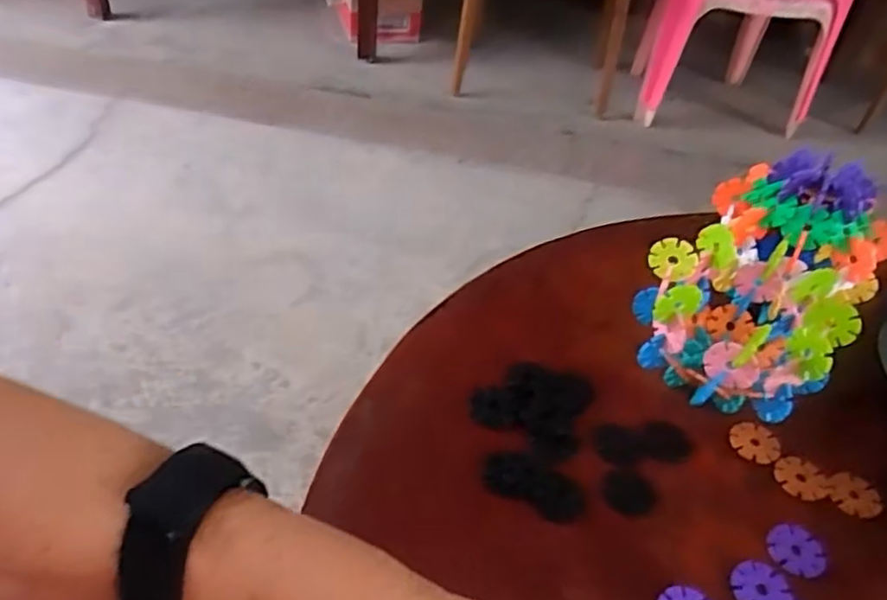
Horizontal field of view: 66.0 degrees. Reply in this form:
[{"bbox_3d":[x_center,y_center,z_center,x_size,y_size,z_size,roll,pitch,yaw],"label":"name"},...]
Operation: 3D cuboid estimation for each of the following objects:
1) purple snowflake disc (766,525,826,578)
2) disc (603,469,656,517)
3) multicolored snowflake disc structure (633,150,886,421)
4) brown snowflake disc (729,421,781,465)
[{"bbox_3d":[0.204,0.145,0.395,0.032,0.004,0.031,4,41,-3],"label":"purple snowflake disc"},{"bbox_3d":[0.115,0.118,0.422,0.031,0.004,0.029,4,41,-3],"label":"disc"},{"bbox_3d":[0.220,-0.010,0.475,0.125,0.116,0.190,32,47,26],"label":"multicolored snowflake disc structure"},{"bbox_3d":[0.208,0.095,0.455,0.033,0.005,0.029,15,42,9],"label":"brown snowflake disc"}]

